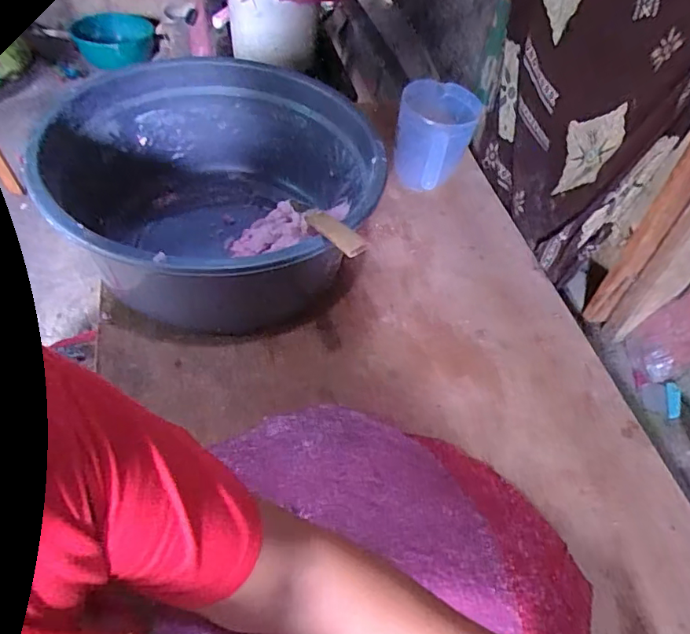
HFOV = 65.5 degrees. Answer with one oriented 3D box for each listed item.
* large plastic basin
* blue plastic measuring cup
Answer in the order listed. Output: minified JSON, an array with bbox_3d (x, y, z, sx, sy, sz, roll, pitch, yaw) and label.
[{"bbox_3d":[-0.164,-0.155,0.706,0.395,0.194,0.374,3,49,-4],"label":"large plastic basin"},{"bbox_3d":[0.144,-0.291,0.876,0.126,0.108,0.168,16,49,7],"label":"blue plastic measuring cup"}]

